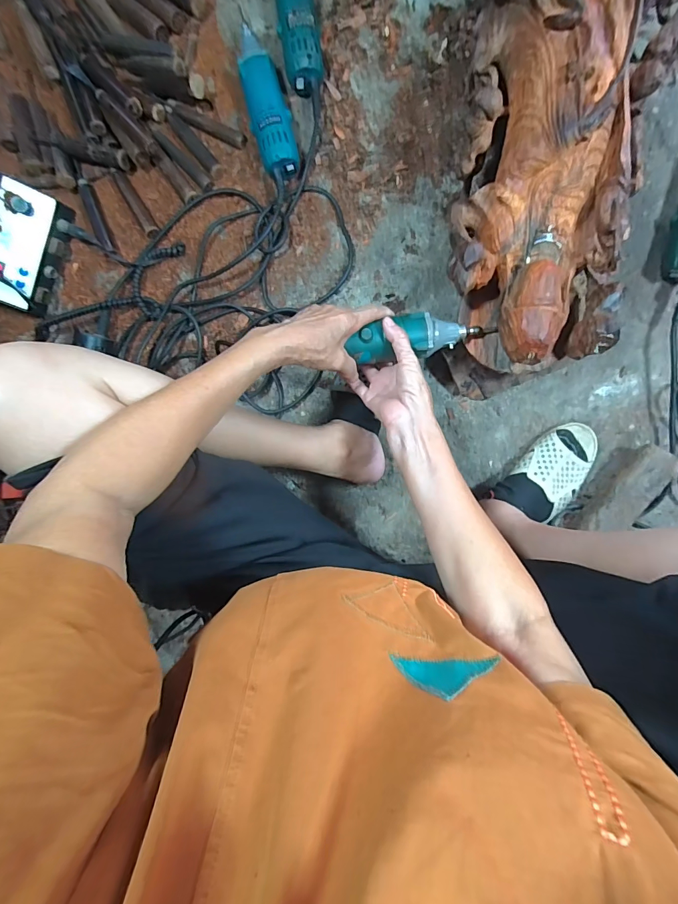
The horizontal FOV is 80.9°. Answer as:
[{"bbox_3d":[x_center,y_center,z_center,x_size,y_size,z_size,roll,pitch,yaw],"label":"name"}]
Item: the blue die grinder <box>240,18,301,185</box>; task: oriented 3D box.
[{"bbox_3d":[-0.105,-0.500,0.568,0.058,0.051,0.211,-18,93,10],"label":"blue die grinder"}]

